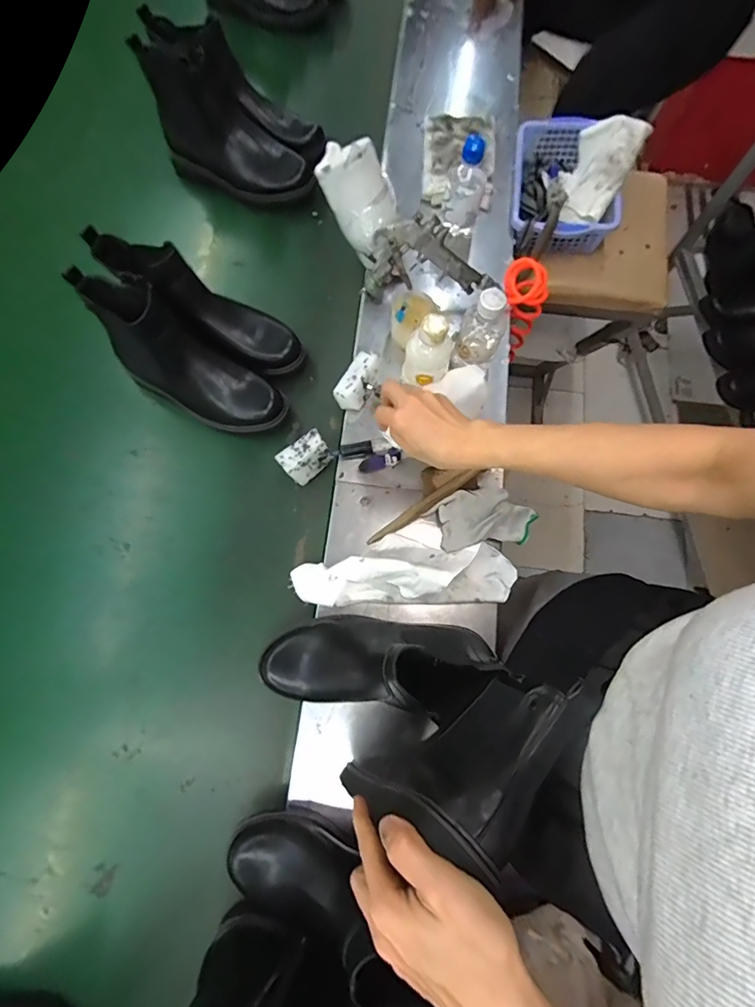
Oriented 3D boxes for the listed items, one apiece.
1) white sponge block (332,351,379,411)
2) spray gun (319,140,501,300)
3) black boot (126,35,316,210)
[{"bbox_3d":[-0.029,-0.170,0.612,0.038,0.031,0.081,24,77,7],"label":"white sponge block"},{"bbox_3d":[0.027,-0.362,0.635,0.287,0.131,0.108,34,77,-14],"label":"spray gun"},{"bbox_3d":[-0.247,-0.611,0.732,0.268,0.143,0.093,23,77,7],"label":"black boot"}]

